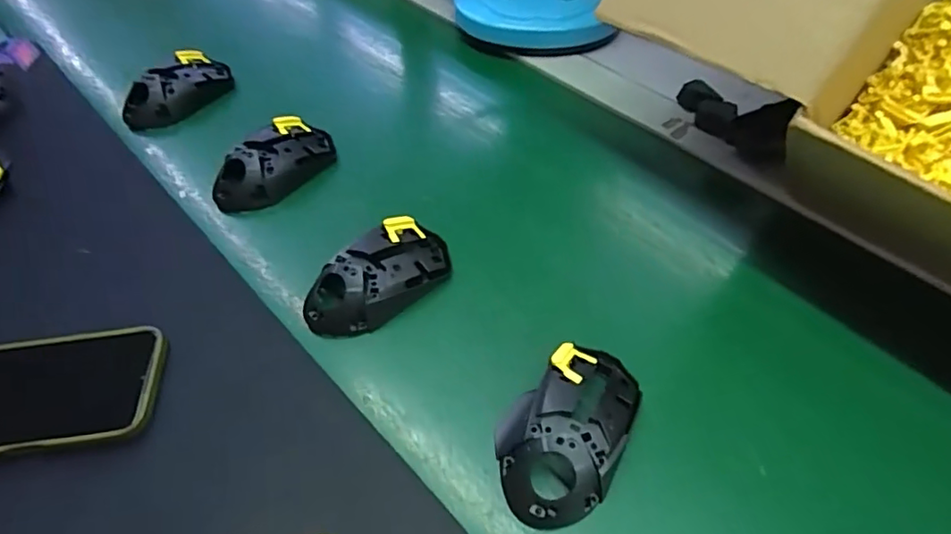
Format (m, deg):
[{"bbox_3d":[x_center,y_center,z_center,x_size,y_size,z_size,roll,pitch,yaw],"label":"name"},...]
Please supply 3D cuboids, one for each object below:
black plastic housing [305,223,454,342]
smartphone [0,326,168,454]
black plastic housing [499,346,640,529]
[{"bbox_3d":[-0.073,0.007,0.414,0.116,0.033,0.059,-29,58,-22],"label":"black plastic housing"},{"bbox_3d":[-0.295,0.081,0.357,0.170,0.007,0.079,-6,52,-7],"label":"smartphone"},{"bbox_3d":[0.056,0.097,0.339,0.072,0.035,0.115,24,54,16],"label":"black plastic housing"}]

